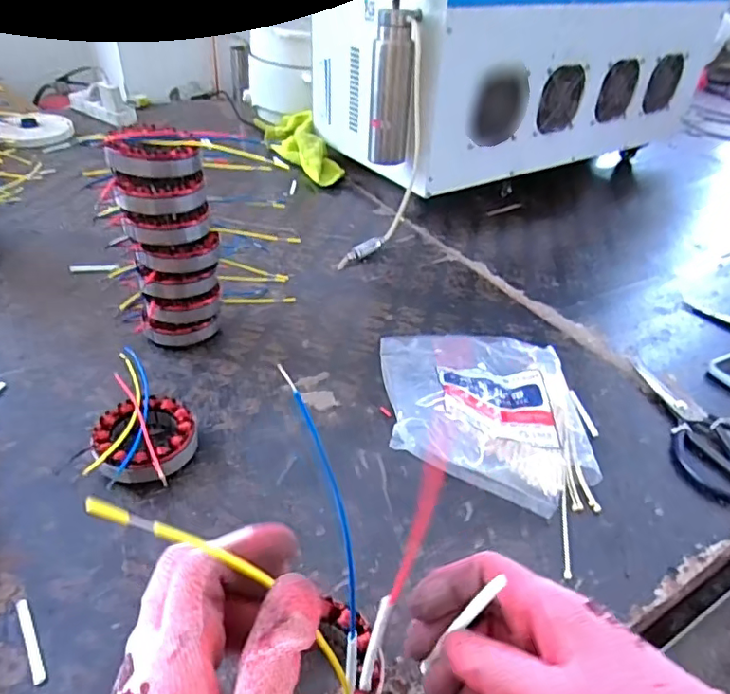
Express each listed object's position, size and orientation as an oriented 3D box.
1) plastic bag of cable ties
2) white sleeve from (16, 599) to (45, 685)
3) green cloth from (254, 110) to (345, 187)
[{"bbox_3d":[0.122,0.055,0.546,0.202,0.065,0.291,4,37,-1],"label":"plastic bag of cable ties"},{"bbox_3d":[-0.224,0.195,0.371,0.007,0.004,0.062,-20,43,-29],"label":"white sleeve"},{"bbox_3d":[-0.143,-0.424,1.151,0.095,0.072,0.336,-13,40,-21],"label":"green cloth"}]

